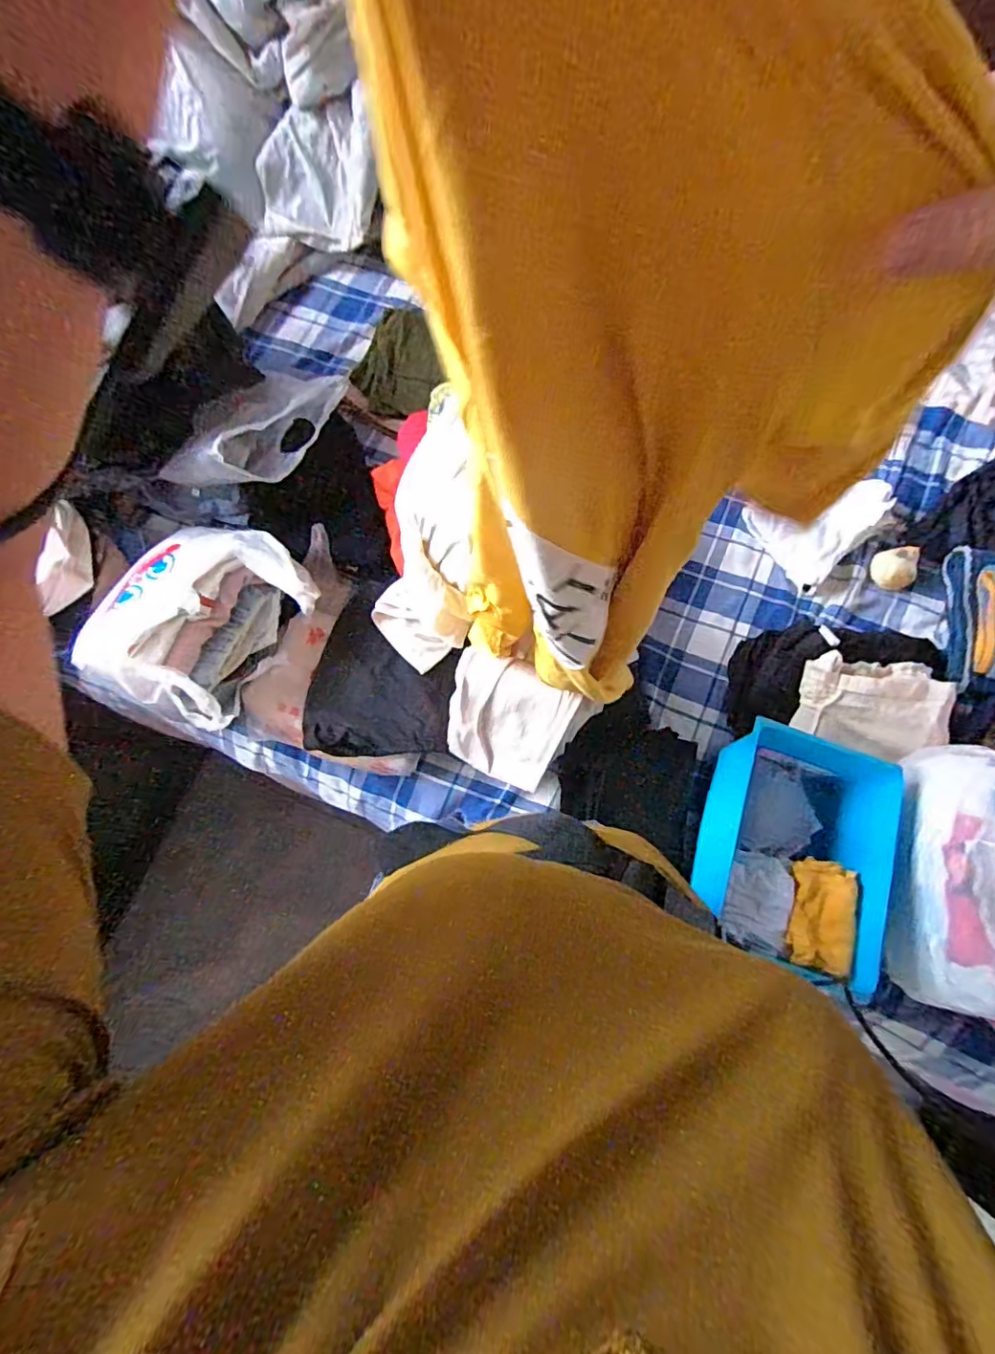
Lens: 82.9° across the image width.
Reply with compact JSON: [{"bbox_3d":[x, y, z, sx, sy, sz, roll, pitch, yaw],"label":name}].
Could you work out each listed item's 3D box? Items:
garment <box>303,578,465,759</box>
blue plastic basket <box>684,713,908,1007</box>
[{"bbox_3d":[-0.153,-0.006,0.797,0.197,0.042,0.248,10,75,5],"label":"garment"},{"bbox_3d":[0.367,0.212,0.700,0.207,0.112,0.271,17,76,6],"label":"blue plastic basket"}]

